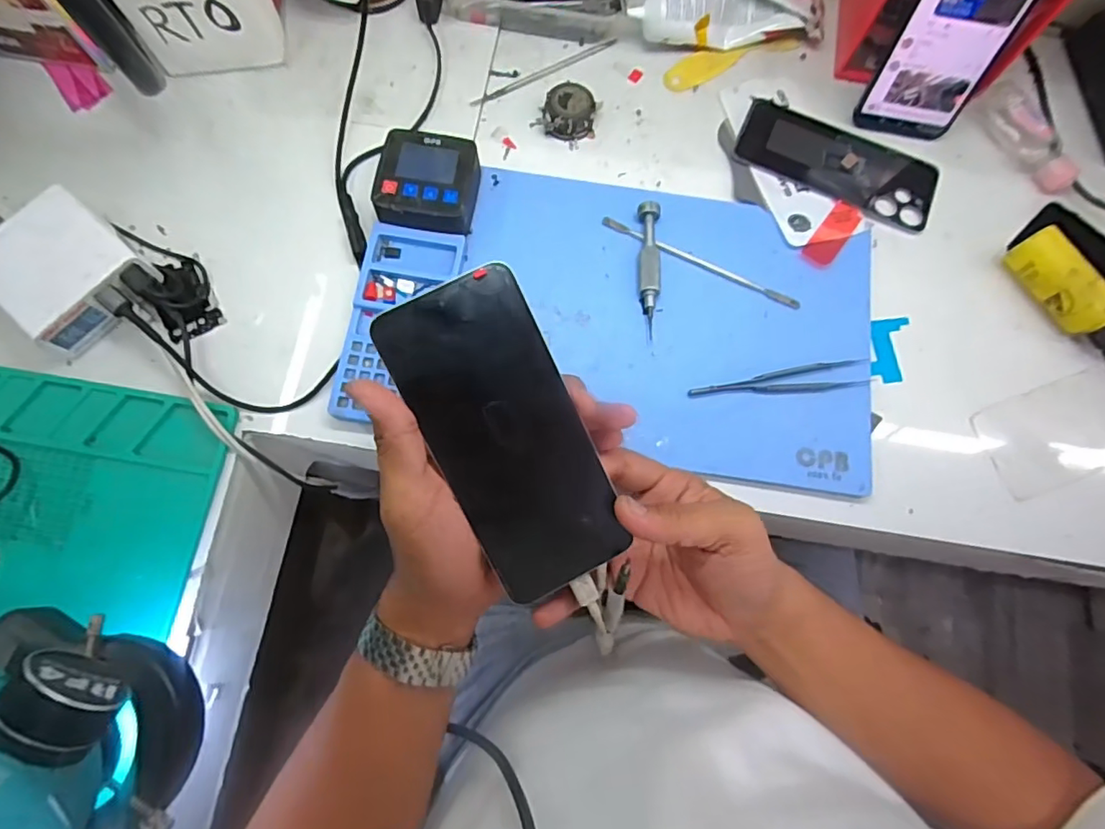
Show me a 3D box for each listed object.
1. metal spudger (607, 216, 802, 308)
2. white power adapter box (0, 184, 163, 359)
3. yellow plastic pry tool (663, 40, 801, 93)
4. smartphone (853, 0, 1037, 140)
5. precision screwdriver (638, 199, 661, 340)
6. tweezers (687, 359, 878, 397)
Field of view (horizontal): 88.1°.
[{"bbox_3d":[0.112,-0.117,0.437,0.161,0.008,0.011,26,75,6],"label":"metal spudger"},{"bbox_3d":[-0.345,-0.101,0.407,0.090,0.046,0.086,43,78,10],"label":"white power adapter box"},{"bbox_3d":[0.154,-0.313,0.499,0.124,0.004,0.031,-24,76,-8],"label":"yellow plastic pry tool"},{"bbox_3d":[0.296,-0.283,0.412,0.074,0.160,0.016,21,54,5],"label":"smartphone"},{"bbox_3d":[0.073,-0.110,0.427,0.016,0.016,0.102,1,74,-1],"label":"precision screwdriver"},{"bbox_3d":[0.164,-0.022,0.409,0.130,0.005,0.022,-10,74,-4],"label":"tweezers"}]

